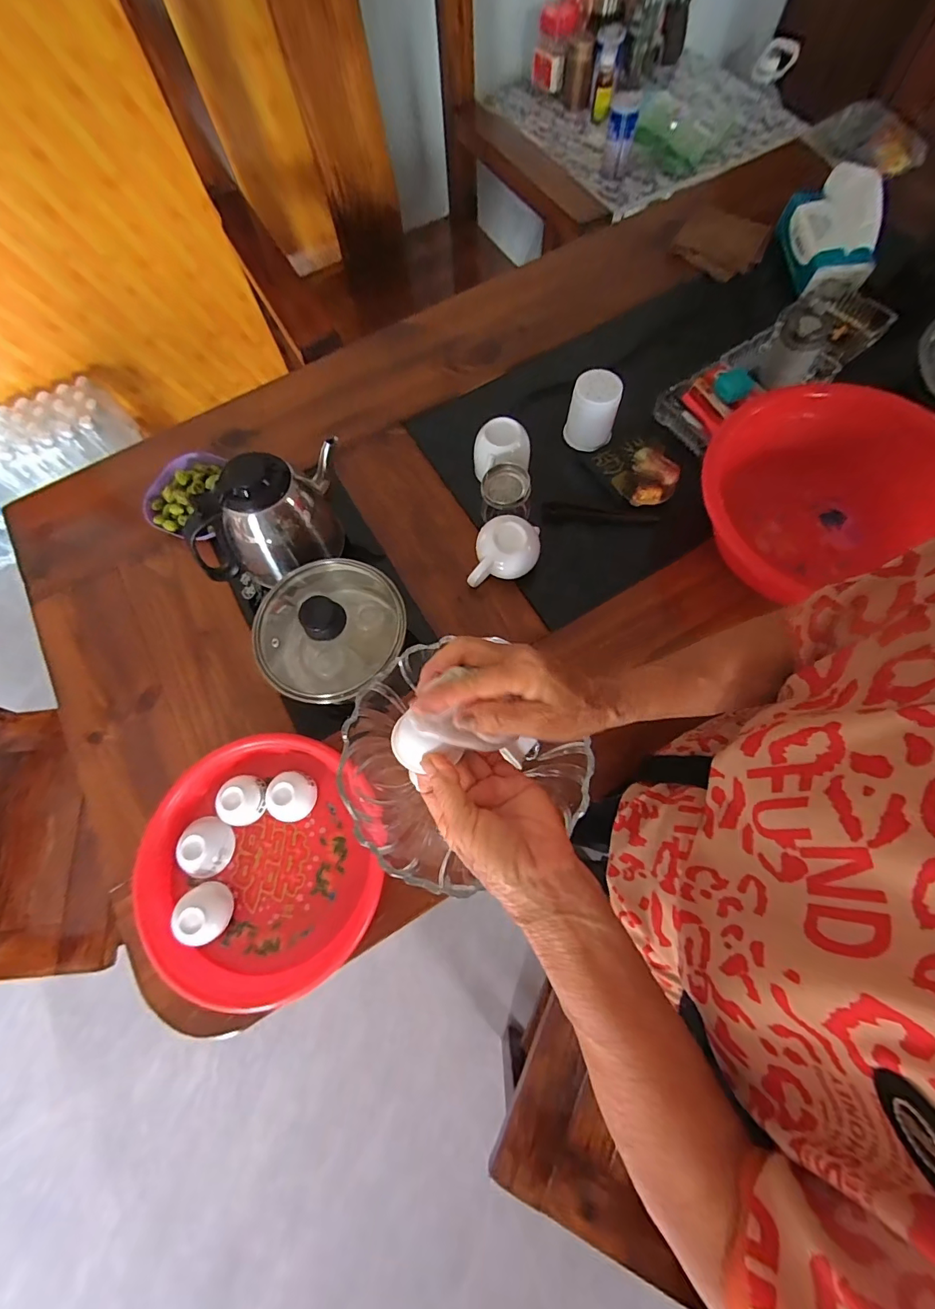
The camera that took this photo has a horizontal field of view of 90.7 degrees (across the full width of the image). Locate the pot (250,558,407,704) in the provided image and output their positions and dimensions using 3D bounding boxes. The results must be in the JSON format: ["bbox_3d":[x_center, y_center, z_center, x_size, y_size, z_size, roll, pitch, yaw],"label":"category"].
[{"bbox_3d":[-0.149,-0.024,0.514,0.153,0.116,0.164,0,72,1],"label":"pot"}]

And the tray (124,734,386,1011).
[{"bbox_3d":[-0.228,0.224,0.488,0.232,0.034,0.243,0,72,1],"label":"tray"}]

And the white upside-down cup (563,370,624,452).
[{"bbox_3d":[0.171,-0.336,0.635,0.060,0.082,0.056,6,73,3],"label":"white upside-down cup"}]

